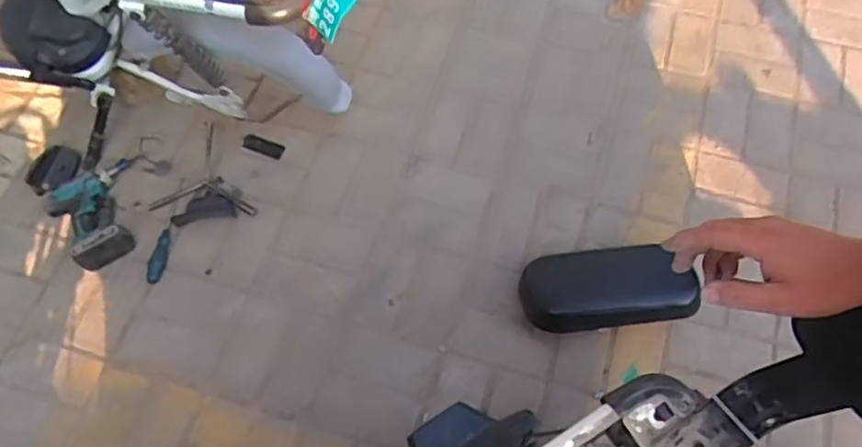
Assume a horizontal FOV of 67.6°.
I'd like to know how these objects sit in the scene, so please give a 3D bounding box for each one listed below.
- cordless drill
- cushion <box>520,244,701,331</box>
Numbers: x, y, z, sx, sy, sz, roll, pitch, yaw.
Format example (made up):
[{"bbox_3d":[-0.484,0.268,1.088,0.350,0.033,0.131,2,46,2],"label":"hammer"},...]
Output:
[{"bbox_3d":[-0.666,-0.032,1.296,0.176,0.068,0.218,-38,70,-16],"label":"cordless drill"},{"bbox_3d":[0.324,0.110,1.181,0.321,0.046,0.155,-7,64,-3],"label":"cushion"}]

